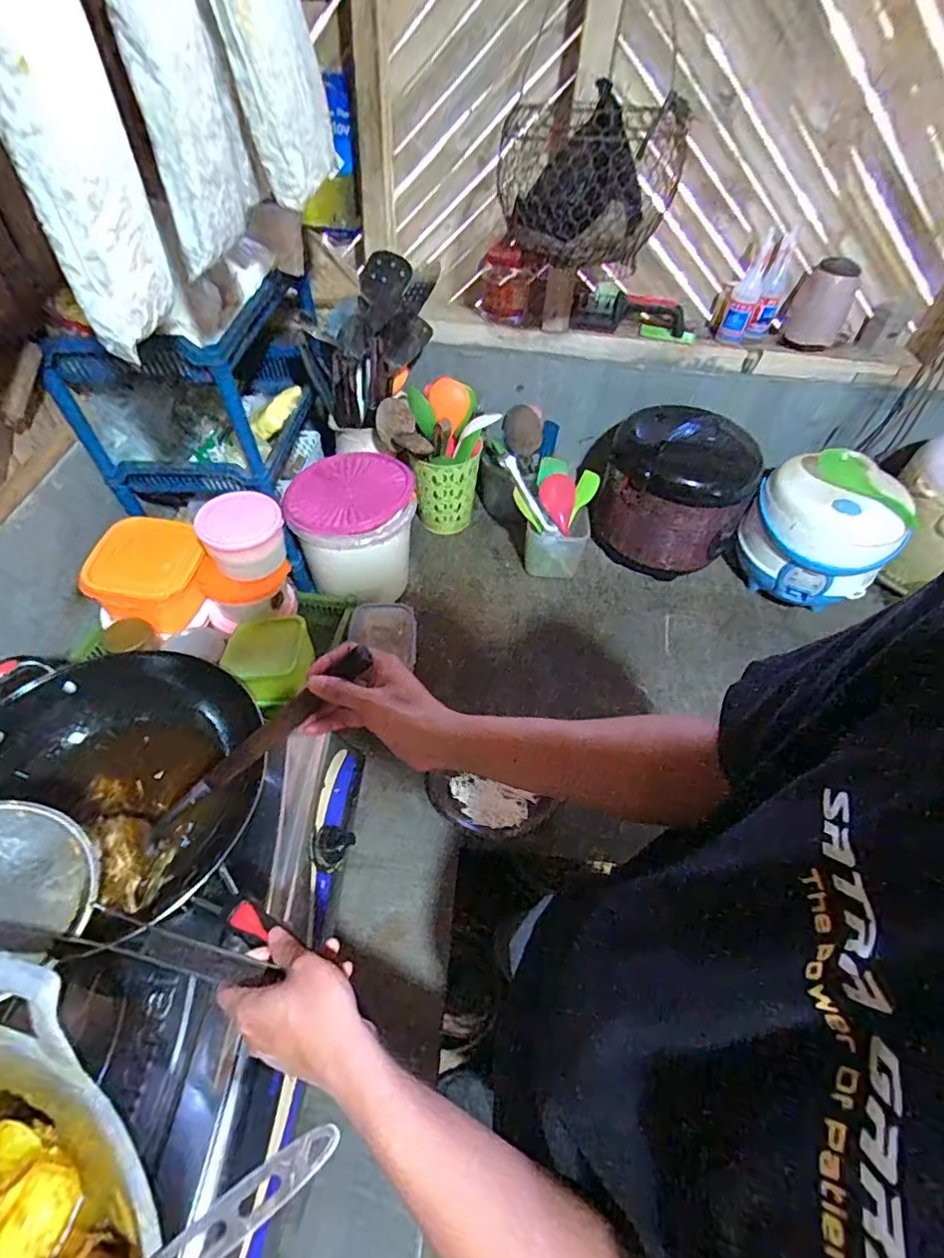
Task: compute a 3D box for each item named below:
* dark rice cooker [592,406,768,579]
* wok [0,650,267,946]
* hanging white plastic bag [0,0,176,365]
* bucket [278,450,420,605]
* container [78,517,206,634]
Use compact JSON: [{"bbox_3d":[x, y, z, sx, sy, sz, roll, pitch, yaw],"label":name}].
[{"bbox_3d":[0.376,-0.252,1.066,0.260,0.257,0.214,25,54,15],"label":"dark rice cooker"},{"bbox_3d":[-0.388,0.137,0.613,0.295,0.095,0.251,19,53,11],"label":"wok"},{"bbox_3d":[-0.255,-0.315,0.350,0.042,0.229,0.081,5,51,-1],"label":"hanging white plastic bag"},{"bbox_3d":[-0.196,-0.165,0.970,0.189,0.195,0.200,2,52,-3],"label":"bucket"},{"bbox_3d":[-0.465,-0.079,0.834,0.158,0.095,0.150,9,52,3],"label":"container"}]

